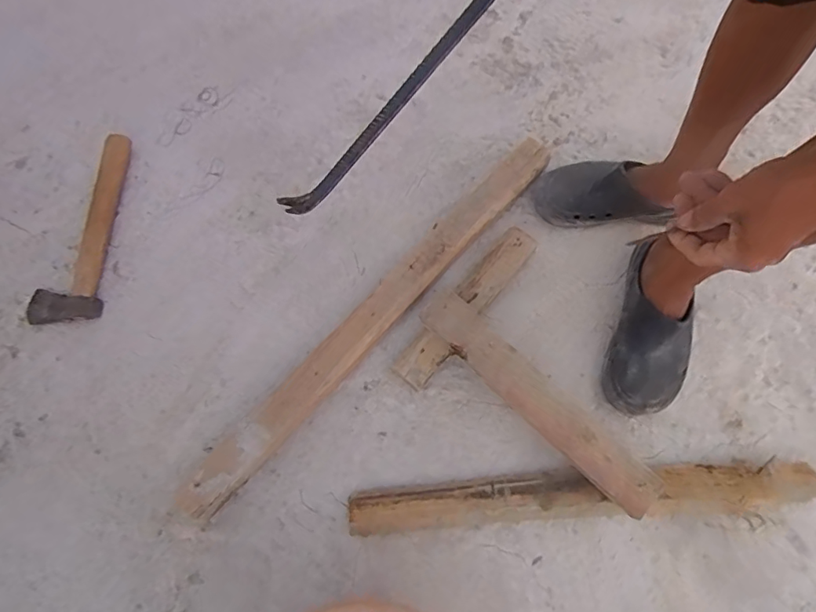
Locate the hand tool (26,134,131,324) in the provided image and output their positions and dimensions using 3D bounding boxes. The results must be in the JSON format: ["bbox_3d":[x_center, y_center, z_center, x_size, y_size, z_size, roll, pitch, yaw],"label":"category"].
[{"bbox_3d":[-0.549,-0.144,0.832,0.113,0.035,0.337,-2,71,0],"label":"hand tool"}]

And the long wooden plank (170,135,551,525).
[{"bbox_3d":[-0.040,0.003,0.766,0.064,0.053,0.758,40,76,13],"label":"long wooden plank"}]

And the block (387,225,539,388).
[{"bbox_3d":[0.089,-0.001,0.768,0.056,0.042,0.297,38,75,12],"label":"block"}]

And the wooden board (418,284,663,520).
[{"bbox_3d":[0.169,0.120,0.679,0.072,0.034,0.379,-42,75,-11],"label":"wooden board"}]

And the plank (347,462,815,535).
[{"bbox_3d":[0.239,0.260,0.675,0.641,0.054,0.067,-4,71,-1],"label":"plank"}]

